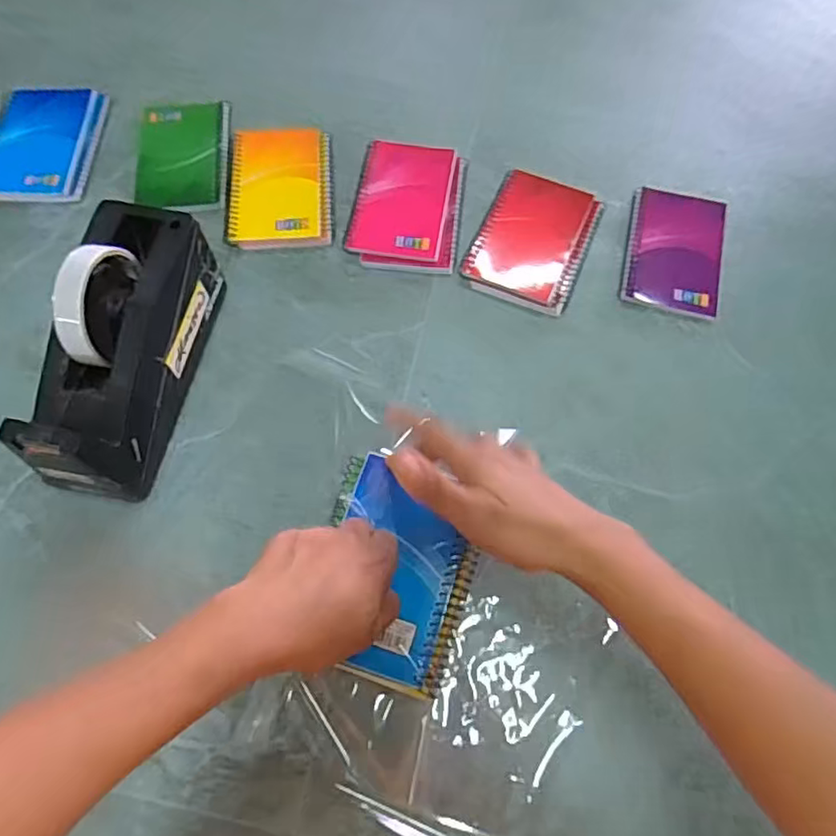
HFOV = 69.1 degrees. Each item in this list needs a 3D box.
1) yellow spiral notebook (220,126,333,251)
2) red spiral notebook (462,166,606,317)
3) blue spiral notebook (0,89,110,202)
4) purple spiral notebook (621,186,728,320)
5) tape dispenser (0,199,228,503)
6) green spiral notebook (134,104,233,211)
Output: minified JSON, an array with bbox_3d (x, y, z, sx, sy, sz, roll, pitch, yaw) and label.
[{"bbox_3d":[-0.127,-0.217,0.562,0.094,0.015,0.134,-2,68,-3],"label":"yellow spiral notebook"},{"bbox_3d":[0.104,-0.160,0.545,0.094,0.011,0.134,22,69,7],"label":"red spiral notebook"},{"bbox_3d":[-0.361,-0.267,0.581,0.102,0.010,0.140,1,68,-1],"label":"blue spiral notebook"},{"bbox_3d":[0.232,-0.153,0.542,0.083,0.005,0.136,15,68,4],"label":"purple spiral notebook"},{"bbox_3d":[-0.215,-0.053,0.438,0.073,0.116,0.201,9,68,2],"label":"tape dispenser"},{"bbox_3d":[-0.222,-0.250,0.574,0.081,0.010,0.144,-4,68,-3],"label":"green spiral notebook"}]

